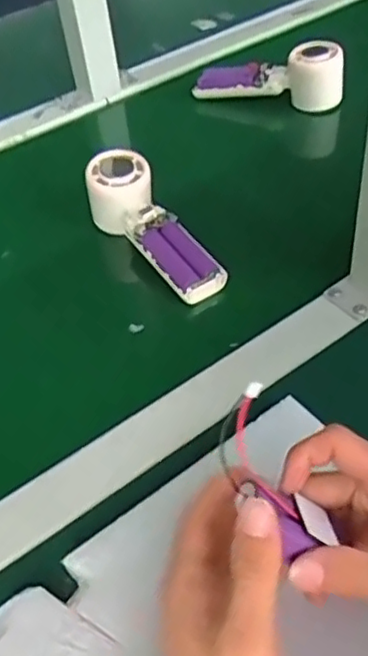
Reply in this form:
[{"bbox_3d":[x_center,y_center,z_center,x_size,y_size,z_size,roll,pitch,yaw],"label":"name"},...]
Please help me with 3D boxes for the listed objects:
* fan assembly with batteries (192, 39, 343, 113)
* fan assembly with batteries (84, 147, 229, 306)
[{"bbox_3d":[0.091,-0.278,0.727,0.159,0.065,0.057,0,46,6],"label":"fan assembly with batteries"},{"bbox_3d":[-0.026,-0.082,0.565,0.049,0.048,0.163,-30,65,-21],"label":"fan assembly with batteries"}]

